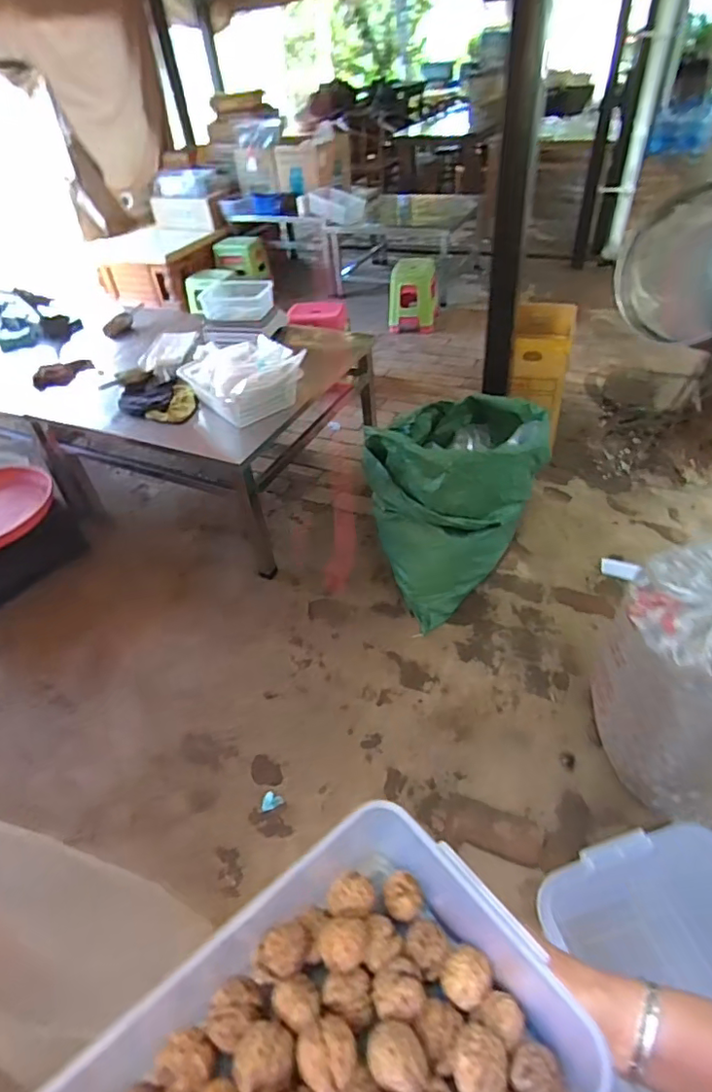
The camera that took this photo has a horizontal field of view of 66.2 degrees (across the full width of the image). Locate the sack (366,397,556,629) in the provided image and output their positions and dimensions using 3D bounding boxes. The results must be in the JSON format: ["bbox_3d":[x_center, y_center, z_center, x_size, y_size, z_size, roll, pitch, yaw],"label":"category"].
[{"bbox_3d":[0.314,-0.165,1.843,0.533,0.573,0.500,-31,50,-23],"label":"sack"}]

